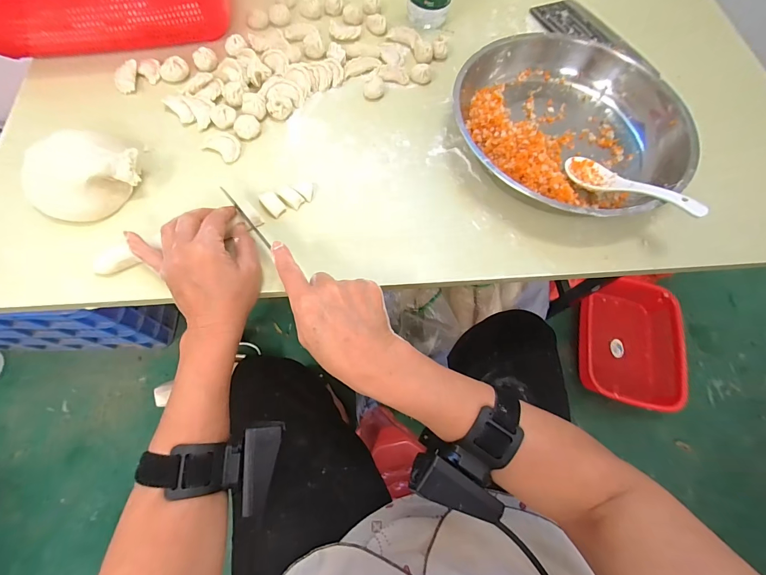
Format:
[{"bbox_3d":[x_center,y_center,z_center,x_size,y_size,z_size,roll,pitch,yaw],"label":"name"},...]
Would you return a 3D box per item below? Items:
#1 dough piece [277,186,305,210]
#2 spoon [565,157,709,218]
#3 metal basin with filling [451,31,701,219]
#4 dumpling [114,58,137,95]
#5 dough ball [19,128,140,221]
[{"bbox_3d":[-0.098,-0.096,0.367,0.027,0.010,0.015,35,70,11],"label":"dough piece"},{"bbox_3d":[0.261,-0.108,0.368,0.042,0.022,0.139,-33,46,-15],"label":"spoon"},{"bbox_3d":[0.216,-0.192,0.403,0.263,0.065,0.240,1,68,-3],"label":"metal basin with filling"},{"bbox_3d":[-0.308,-0.252,0.414,0.022,0.014,0.041,0,68,-3],"label":"dumpling"},{"bbox_3d":[-0.297,-0.113,0.341,0.101,0.046,0.083,-41,76,-17],"label":"dough ball"}]

